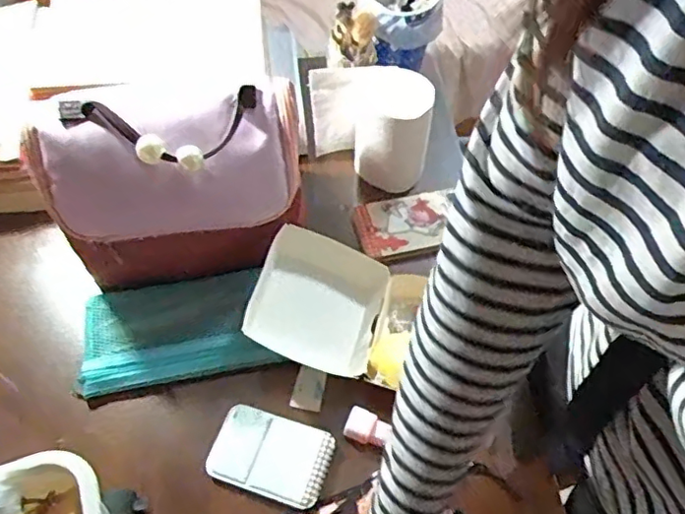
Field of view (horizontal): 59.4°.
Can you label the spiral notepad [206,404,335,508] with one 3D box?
[{"bbox_3d":[-0.065,0.177,0.542,0.102,0.010,0.069,16,57,10],"label":"spiral notepad"}]

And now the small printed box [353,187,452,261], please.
[{"bbox_3d":[0.073,-0.039,0.679,0.114,0.015,0.074,-11,57,-9],"label":"small printed box"}]

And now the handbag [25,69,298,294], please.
[{"bbox_3d":[-0.155,-0.064,0.569,0.225,0.194,0.094,-14,57,-10],"label":"handbag"}]

